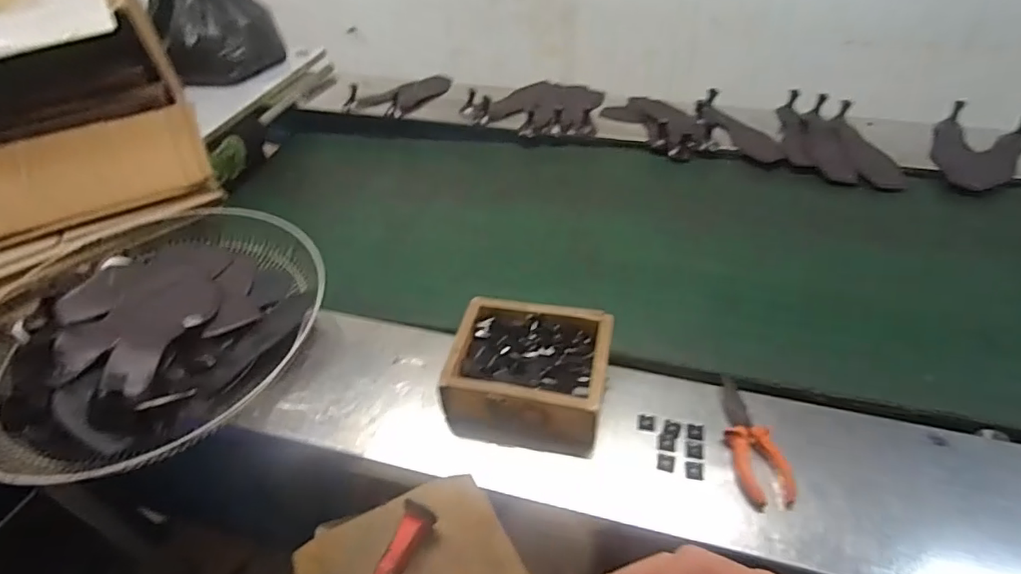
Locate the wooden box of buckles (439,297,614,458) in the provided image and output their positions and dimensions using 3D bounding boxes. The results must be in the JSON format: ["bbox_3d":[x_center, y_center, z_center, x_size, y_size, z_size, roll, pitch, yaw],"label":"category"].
[{"bbox_3d":[0.024,0.101,0.666,0.180,0.076,0.165,6,44,11],"label":"wooden box of buckles"}]

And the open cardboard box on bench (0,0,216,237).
[{"bbox_3d":[-0.817,-0.314,0.924,0.463,0.274,0.476,-26,47,-23],"label":"open cardboard box on bench"}]

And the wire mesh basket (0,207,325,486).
[{"bbox_3d":[-0.476,0.037,0.721,0.427,0.103,0.434,-30,49,-26],"label":"wire mesh basket"}]

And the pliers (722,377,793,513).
[{"bbox_3d":[0.264,0.168,0.608,0.053,0.024,0.151,-5,43,-2],"label":"pliers"}]

